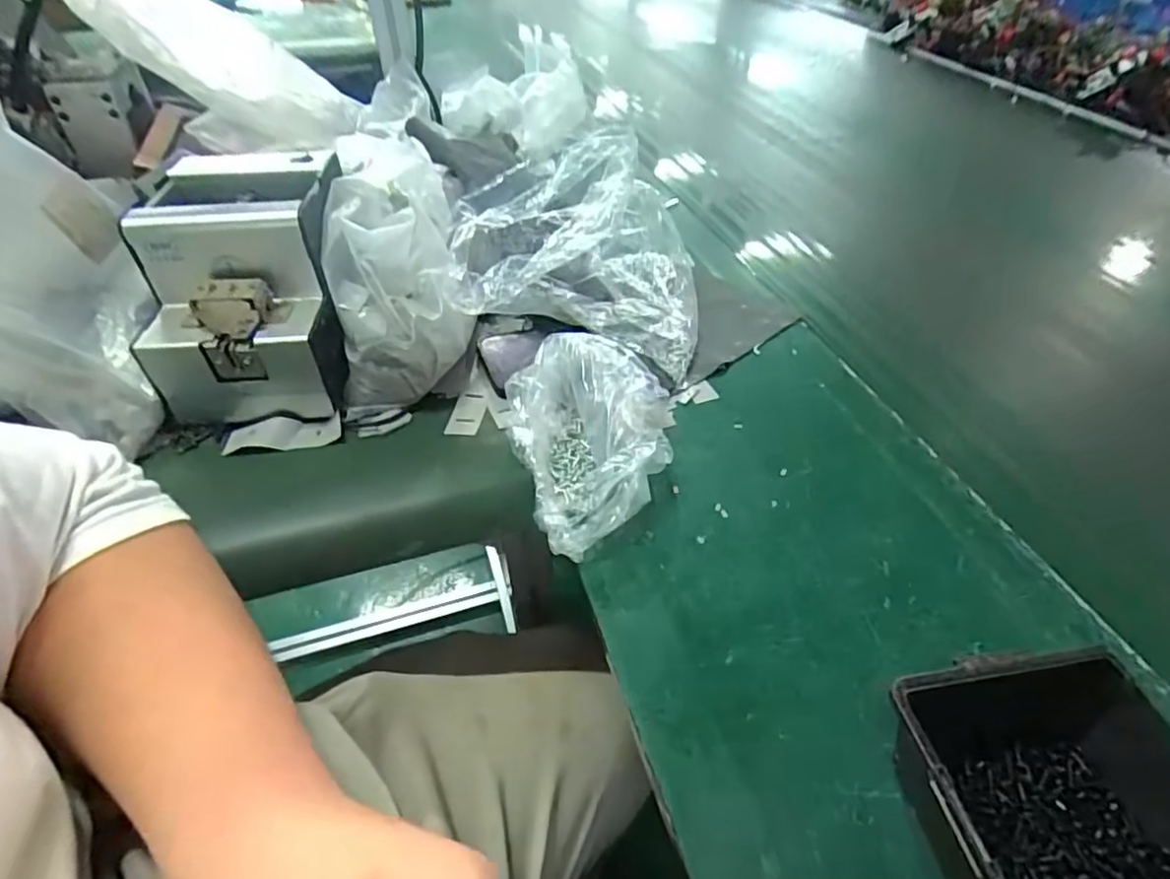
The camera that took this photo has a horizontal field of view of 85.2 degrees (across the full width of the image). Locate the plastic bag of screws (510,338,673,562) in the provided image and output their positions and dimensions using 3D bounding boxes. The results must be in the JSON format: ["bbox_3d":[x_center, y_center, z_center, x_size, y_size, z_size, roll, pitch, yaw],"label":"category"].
[{"bbox_3d":[0.001,0.001,0.445,0.116,0.070,0.149,2,44,1],"label":"plastic bag of screws"}]

